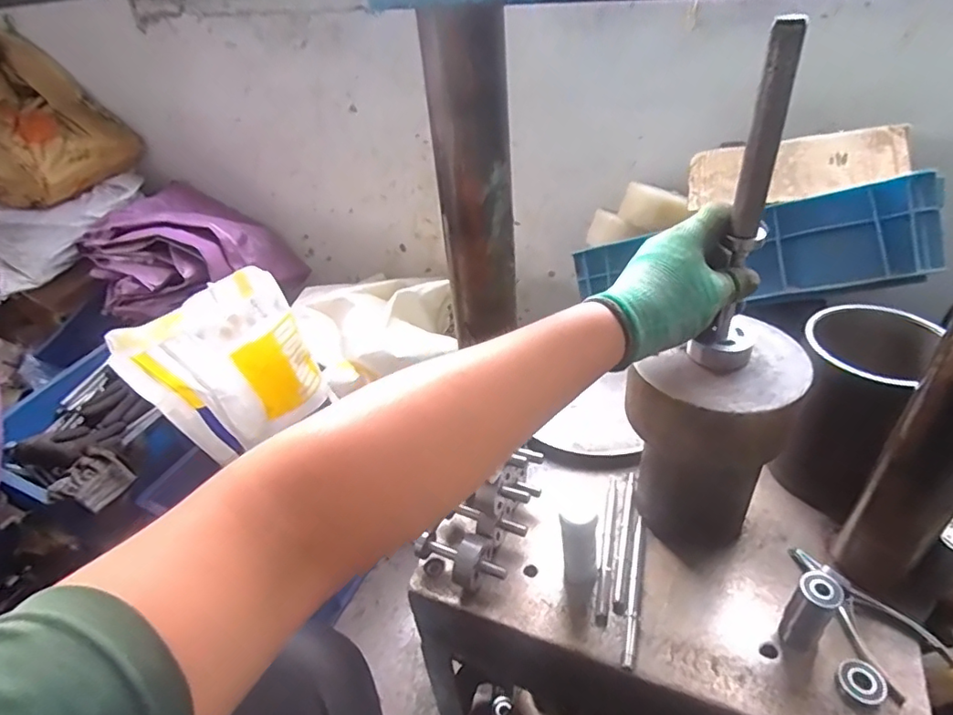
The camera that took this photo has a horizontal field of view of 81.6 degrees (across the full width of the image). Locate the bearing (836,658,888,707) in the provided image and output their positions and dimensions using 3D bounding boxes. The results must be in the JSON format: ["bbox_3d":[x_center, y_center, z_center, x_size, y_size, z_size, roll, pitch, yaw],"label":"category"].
[{"bbox_3d":[0.324,0.273,0.465,0.033,0.013,0.034,-4,37,3],"label":"bearing"}]

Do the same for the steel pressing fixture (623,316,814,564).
[{"bbox_3d":[0.228,0.089,0.543,0.118,0.215,0.136,25,46,34],"label":"steel pressing fixture"}]

